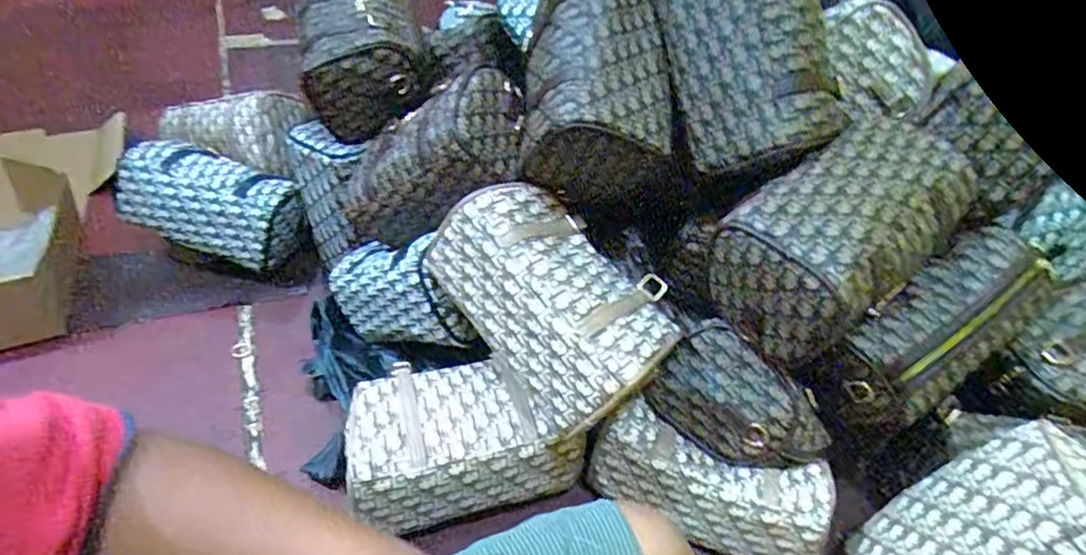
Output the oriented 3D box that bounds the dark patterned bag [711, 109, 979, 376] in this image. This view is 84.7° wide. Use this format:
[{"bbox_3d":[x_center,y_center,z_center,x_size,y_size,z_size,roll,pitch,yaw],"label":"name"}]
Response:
[{"bbox_3d":[0.261,-0.030,0.519,0.225,0.140,0.118,-23,47,-29],"label":"dark patterned bag"}]

